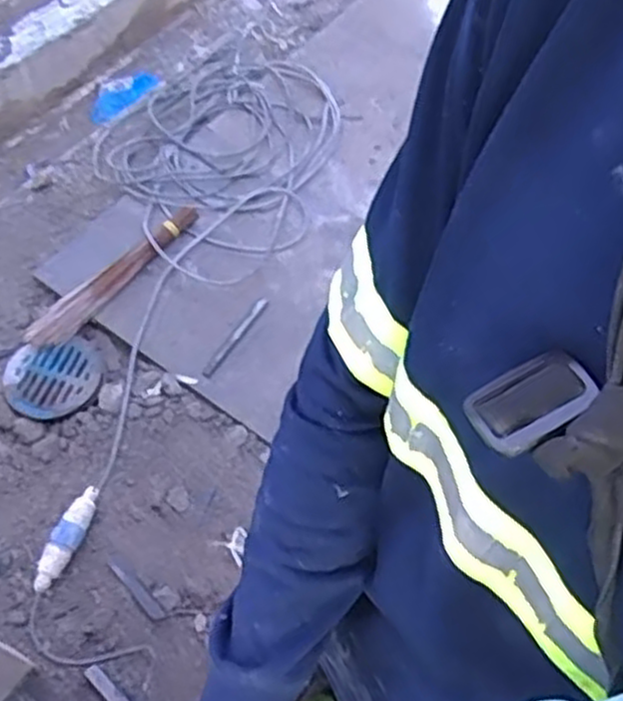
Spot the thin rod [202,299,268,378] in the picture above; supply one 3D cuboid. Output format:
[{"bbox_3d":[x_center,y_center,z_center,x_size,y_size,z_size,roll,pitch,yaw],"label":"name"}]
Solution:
[{"bbox_3d":[-0.160,-0.029,1.595,0.020,0.011,0.221,30,64,15],"label":"thin rod"}]

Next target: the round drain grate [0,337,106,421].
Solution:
[{"bbox_3d":[-0.536,0.058,1.565,0.194,0.015,0.158,-15,73,-15],"label":"round drain grate"}]

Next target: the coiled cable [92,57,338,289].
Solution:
[{"bbox_3d":[-0.218,-0.523,1.891,0.625,0.044,0.693,38,64,17],"label":"coiled cable"}]

